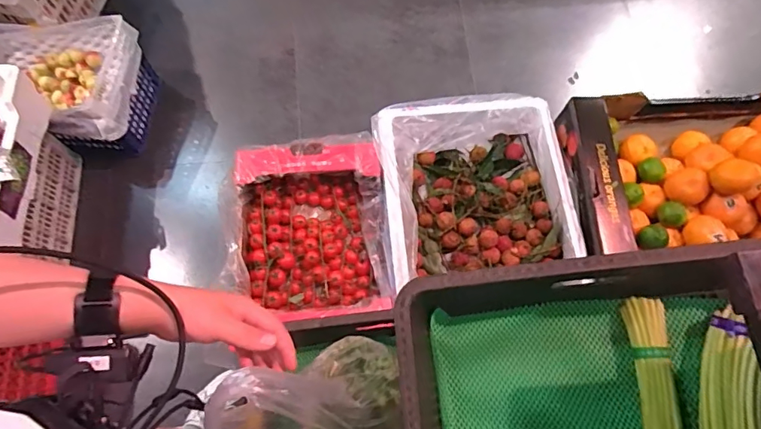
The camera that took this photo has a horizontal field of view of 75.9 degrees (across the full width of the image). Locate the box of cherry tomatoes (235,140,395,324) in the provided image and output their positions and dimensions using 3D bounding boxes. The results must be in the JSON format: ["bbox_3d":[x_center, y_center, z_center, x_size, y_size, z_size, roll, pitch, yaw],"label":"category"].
[{"bbox_3d":[-0.130,0.023,0.935,0.277,0.110,0.311,-5,72,-2],"label":"box of cherry tomatoes"}]

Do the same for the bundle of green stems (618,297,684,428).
[{"bbox_3d":[0.270,0.211,0.477,0.034,0.032,0.253,3,73,0],"label":"bundle of green stems"}]

